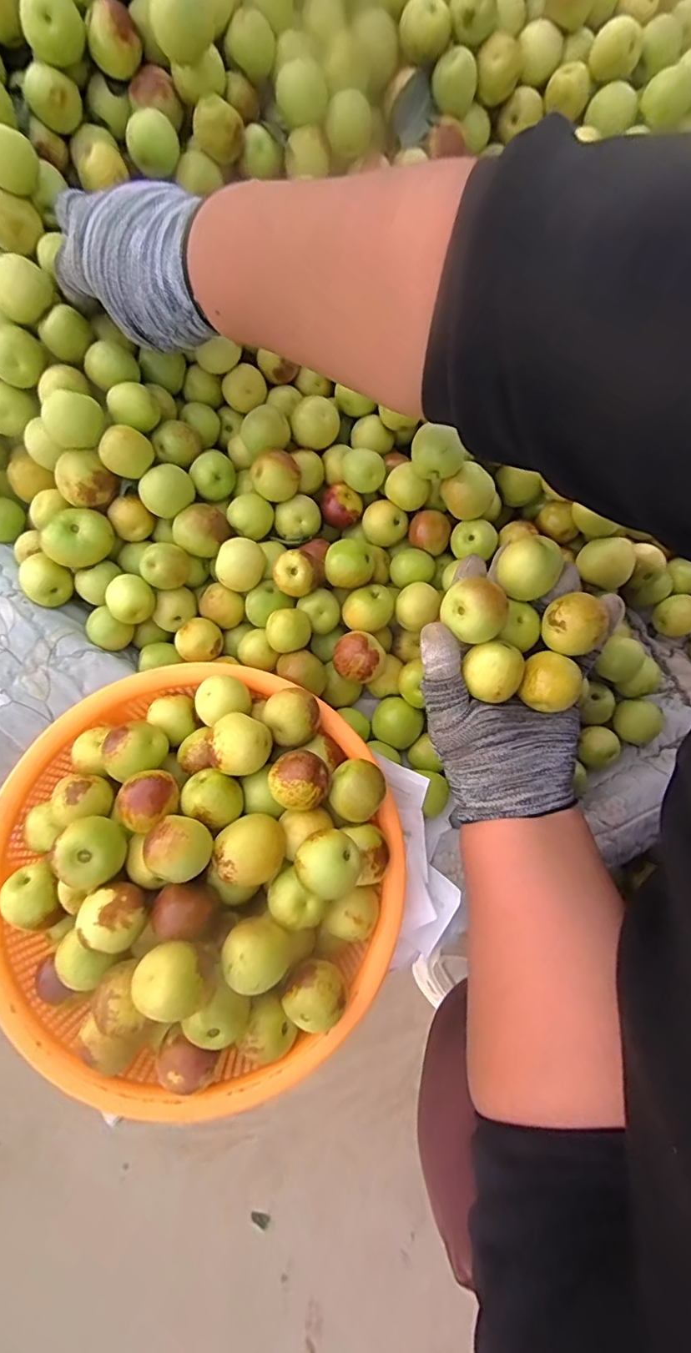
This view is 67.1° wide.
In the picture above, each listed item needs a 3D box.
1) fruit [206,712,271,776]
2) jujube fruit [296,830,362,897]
[{"bbox_3d":[-0.063,0.043,0.321,0.034,0.032,0.036,2,78,2],"label":"fruit"},{"bbox_3d":[-0.009,0.106,0.301,0.035,0.041,0.033,0,78,2],"label":"jujube fruit"}]

